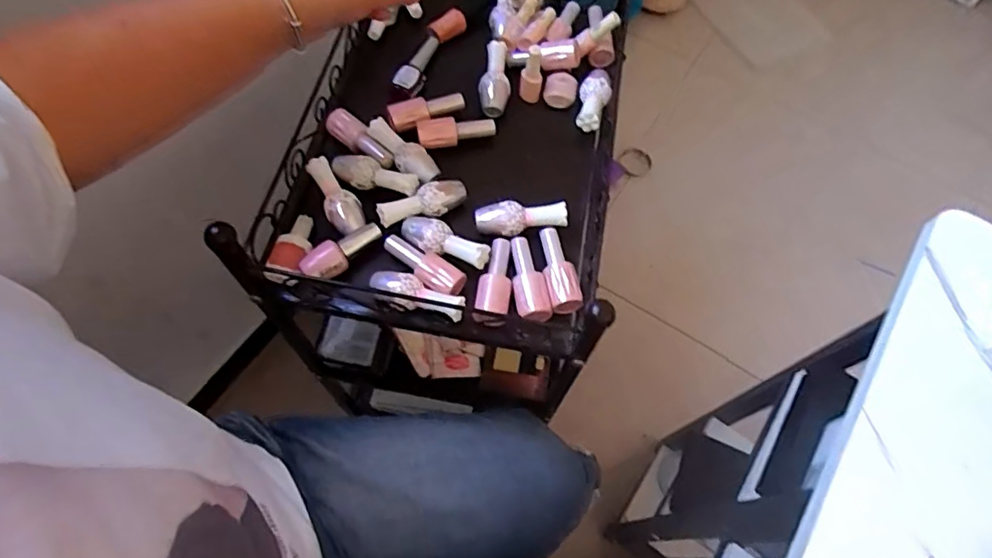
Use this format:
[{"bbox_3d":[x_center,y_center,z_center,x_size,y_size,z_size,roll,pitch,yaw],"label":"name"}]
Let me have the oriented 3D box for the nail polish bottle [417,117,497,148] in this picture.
[{"bbox_3d":[-0.043,-0.165,0.627,0.085,0.023,0.025,-7,63,-6],"label":"nail polish bottle"}]

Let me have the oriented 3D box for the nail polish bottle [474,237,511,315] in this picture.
[{"bbox_3d":[0.000,0.000,0.544,0.031,0.024,0.100,9,49,2],"label":"nail polish bottle"}]

